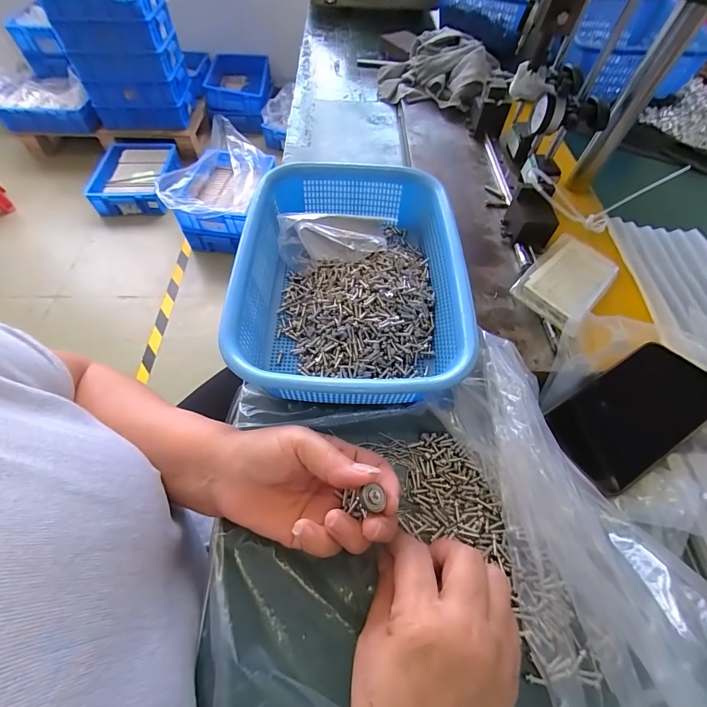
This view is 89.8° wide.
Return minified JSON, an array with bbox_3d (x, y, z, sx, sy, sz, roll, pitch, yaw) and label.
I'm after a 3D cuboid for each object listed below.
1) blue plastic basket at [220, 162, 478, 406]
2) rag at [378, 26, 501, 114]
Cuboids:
[{"bbox_3d":[-0.006,-0.080,0.361,0.193,0.067,0.289,1,59,1],"label":"blue plastic basket"},{"bbox_3d":[0.147,-0.500,0.626,0.220,0.068,0.202,18,60,10],"label":"rag"}]

